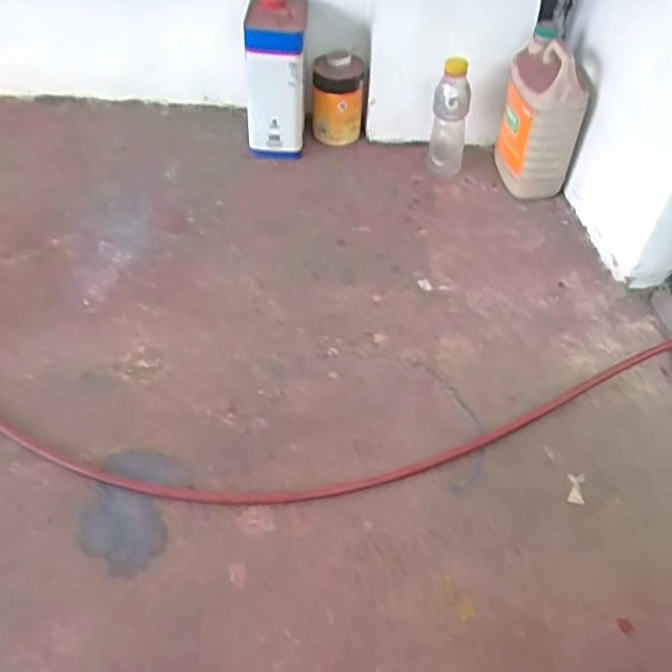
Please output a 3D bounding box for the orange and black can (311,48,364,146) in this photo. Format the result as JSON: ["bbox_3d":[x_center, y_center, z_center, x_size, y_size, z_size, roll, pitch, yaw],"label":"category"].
[{"bbox_3d":[0.004,-0.462,1.256,0.099,0.157,0.093,2,46,0],"label":"orange and black can"}]

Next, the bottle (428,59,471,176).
[{"bbox_3d":[0.209,-0.393,1.172,0.064,0.210,0.059,9,46,7],"label":"bottle"}]

